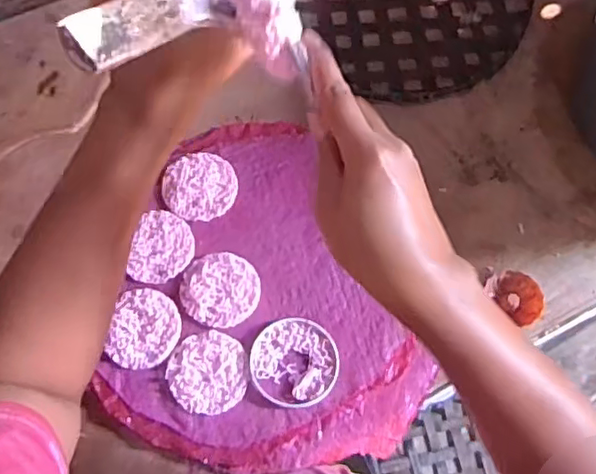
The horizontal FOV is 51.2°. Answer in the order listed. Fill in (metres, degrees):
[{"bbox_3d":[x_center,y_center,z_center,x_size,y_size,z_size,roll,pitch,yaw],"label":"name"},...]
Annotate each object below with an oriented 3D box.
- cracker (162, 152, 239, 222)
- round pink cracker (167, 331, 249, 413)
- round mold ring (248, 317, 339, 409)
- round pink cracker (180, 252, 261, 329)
[{"bbox_3d":[-0.109,-0.057,0.694,0.079,0.012,0.079,1,68,-2],"label":"cracker"},{"bbox_3d":[-0.090,0.133,0.617,0.077,0.006,0.079,1,68,-2],"label":"round pink cracker"},{"bbox_3d":[-0.003,0.125,0.625,0.090,0.007,0.090,1,68,-2],"label":"round mold ring"},{"bbox_3d":[-0.081,0.054,0.650,0.080,0.007,0.078,1,68,-2],"label":"round pink cracker"}]

